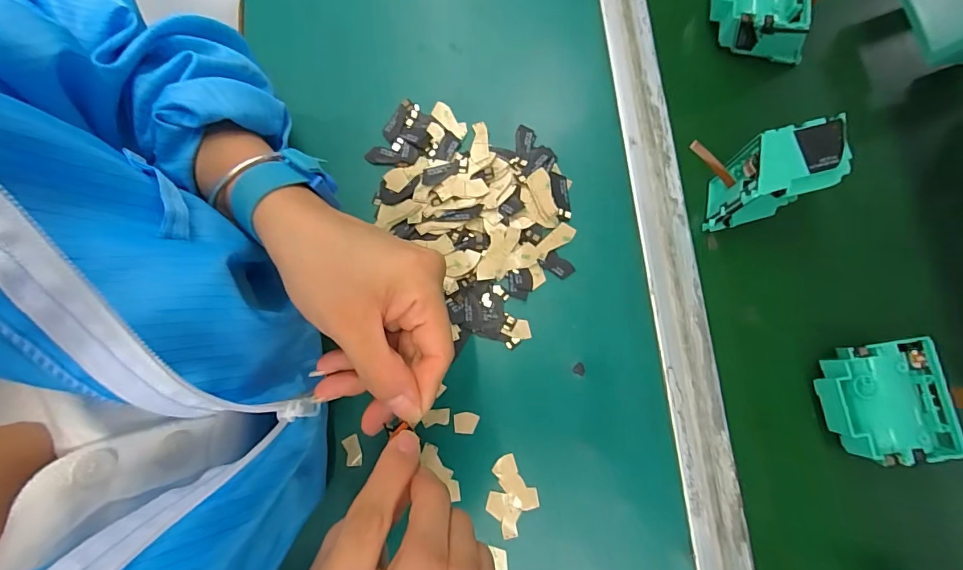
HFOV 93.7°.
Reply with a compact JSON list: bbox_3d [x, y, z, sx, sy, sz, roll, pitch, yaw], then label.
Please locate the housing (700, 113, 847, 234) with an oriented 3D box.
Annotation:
[{"bbox_3d":[0.194,-0.072,0.310,0.070,0.071,0.040,-14,80,-3],"label":"housing"}]

